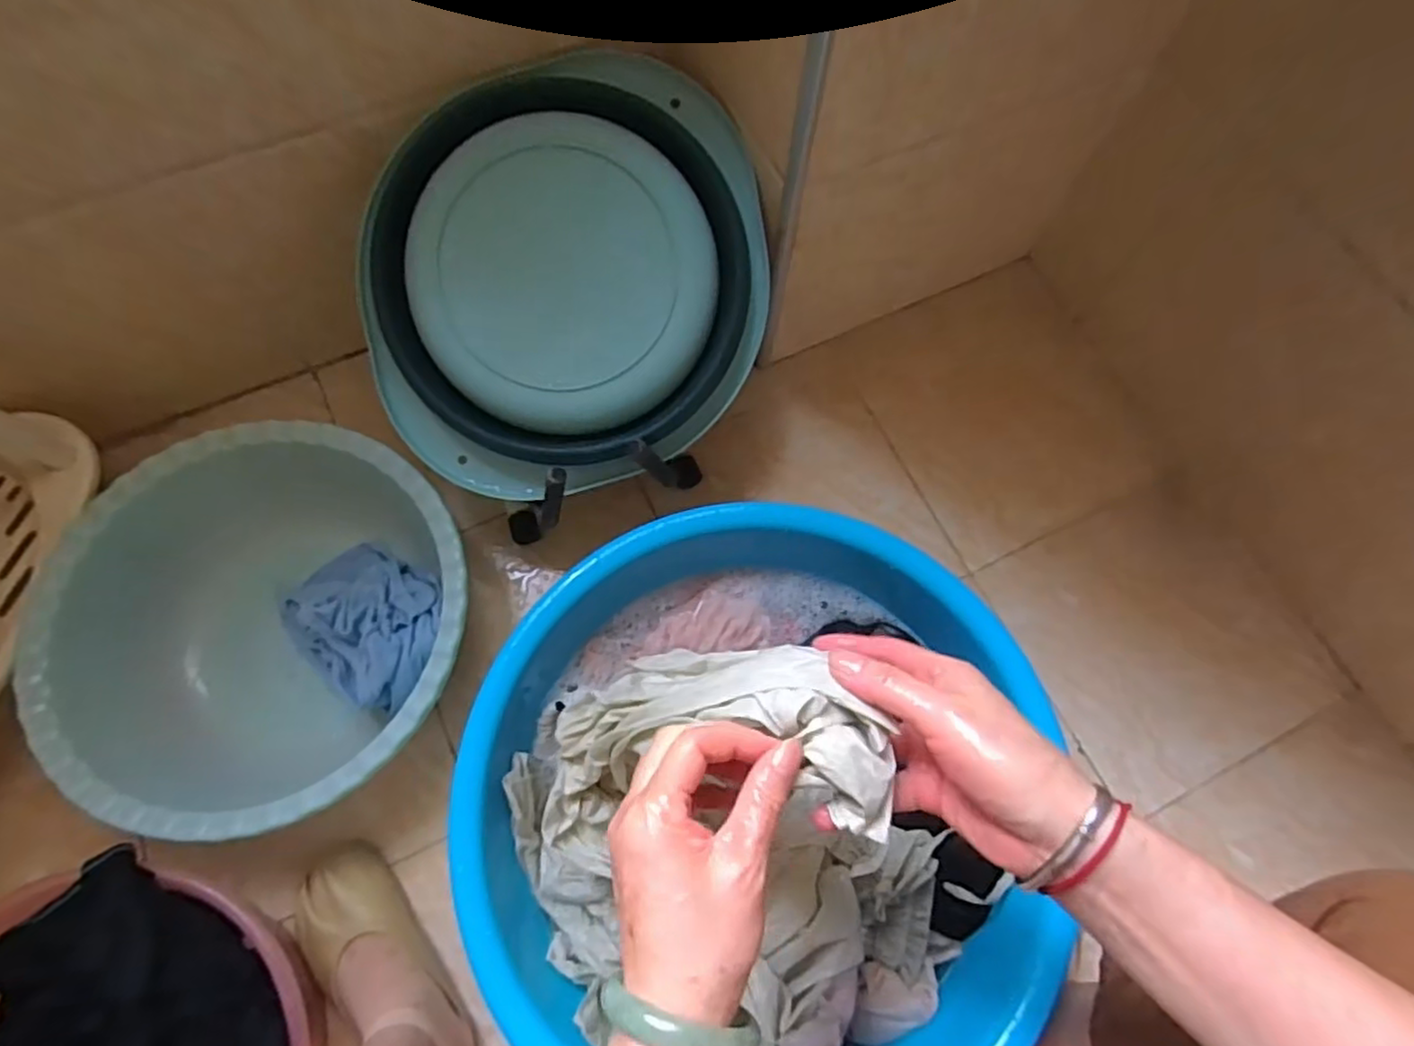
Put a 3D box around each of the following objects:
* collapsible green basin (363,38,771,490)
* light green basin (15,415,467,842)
[{"bbox_3d":[-0.119,-0.214,0.619,0.349,0.100,0.428,28,97,-8],"label":"collapsible green basin"},{"bbox_3d":[-0.418,0.099,0.681,0.365,0.131,0.363,0,71,-1],"label":"light green basin"}]

